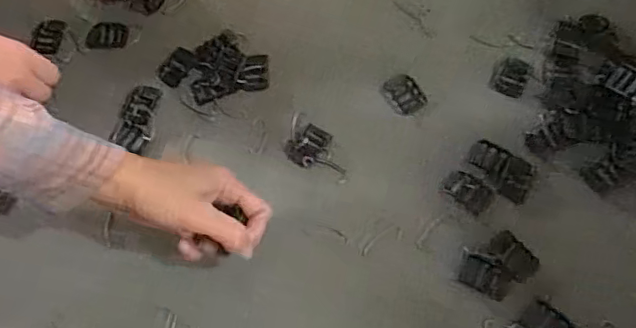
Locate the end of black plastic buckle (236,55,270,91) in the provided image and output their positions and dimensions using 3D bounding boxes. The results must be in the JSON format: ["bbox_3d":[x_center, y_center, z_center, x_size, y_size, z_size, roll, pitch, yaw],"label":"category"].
[{"bbox_3d":[-0.061,-0.085,0.537,0.030,0.005,0.038,-1,65,3],"label":"end of black plastic buckle"}]

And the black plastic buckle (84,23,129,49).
[{"bbox_3d":[-0.211,-0.127,0.567,0.042,0.005,0.025,0,65,3],"label":"black plastic buckle"}]

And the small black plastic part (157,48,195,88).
[{"bbox_3d":[-0.136,-0.093,0.546,0.027,0.005,0.039,27,70,14],"label":"small black plastic part"}]

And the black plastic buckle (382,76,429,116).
[{"bbox_3d":[0.079,-0.064,0.523,0.030,0.004,0.039,-28,67,-9],"label":"black plastic buckle"}]

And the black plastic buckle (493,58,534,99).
[{"bbox_3d":[0.179,-0.079,0.522,0.027,0.004,0.041,27,70,15],"label":"black plastic buckle"}]

